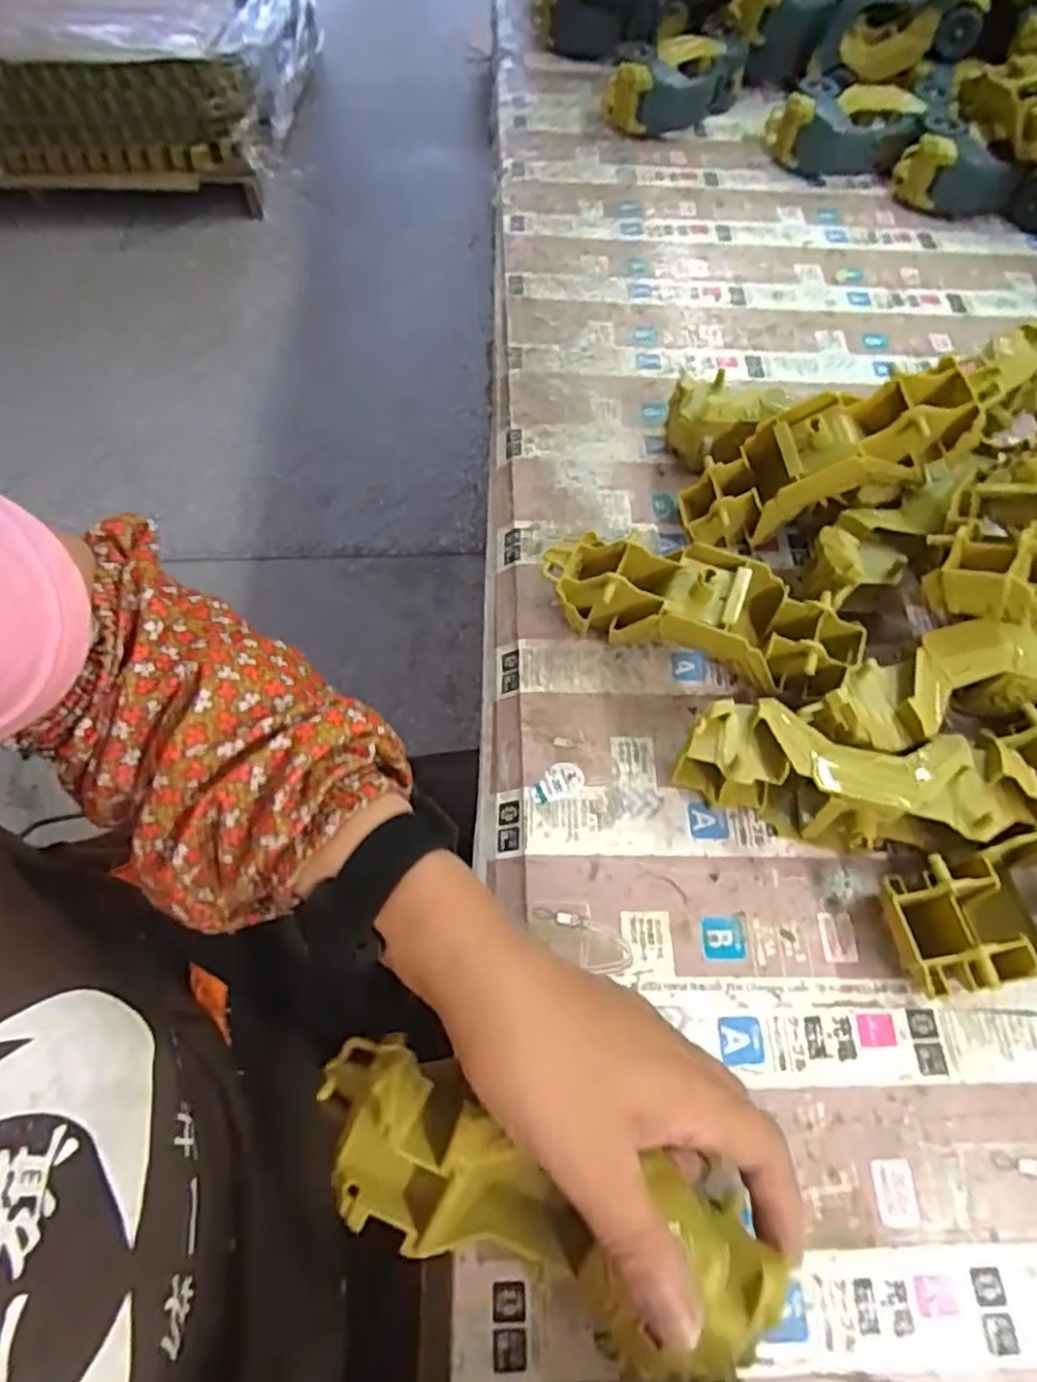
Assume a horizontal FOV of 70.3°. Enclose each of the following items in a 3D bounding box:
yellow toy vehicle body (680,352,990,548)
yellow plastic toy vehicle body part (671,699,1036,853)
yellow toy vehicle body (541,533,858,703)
[{"bbox_3d":[0.182,-0.139,0.441,0.163,0.052,0.061,-20,57,24],"label":"yellow toy vehicle body"},{"bbox_3d":[0.159,0.046,0.363,0.166,0.059,0.060,7,60,3],"label":"yellow plastic toy vehicle body part"},{"bbox_3d":[0.100,-0.041,0.420,0.178,0.053,0.063,18,61,9],"label":"yellow toy vehicle body"}]

